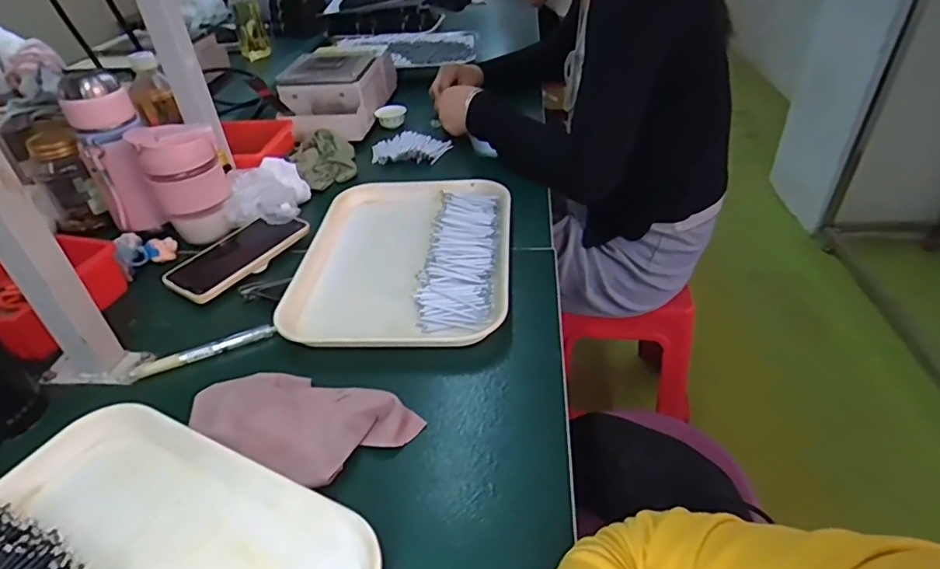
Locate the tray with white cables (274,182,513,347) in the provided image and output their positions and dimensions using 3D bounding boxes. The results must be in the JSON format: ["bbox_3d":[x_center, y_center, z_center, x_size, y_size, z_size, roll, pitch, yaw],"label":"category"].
[{"bbox_3d":[-0.071,-0.041,0.630,0.229,0.019,0.283,-1,37,4],"label":"tray with white cables"}]

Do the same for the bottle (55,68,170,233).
[{"bbox_3d":[-0.422,-0.151,0.662,0.074,0.174,0.083,-11,38,-9],"label":"bottle"}]

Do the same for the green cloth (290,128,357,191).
[{"bbox_3d":[-0.224,-0.196,0.849,0.089,0.033,0.136,-11,38,-9],"label":"green cloth"}]

